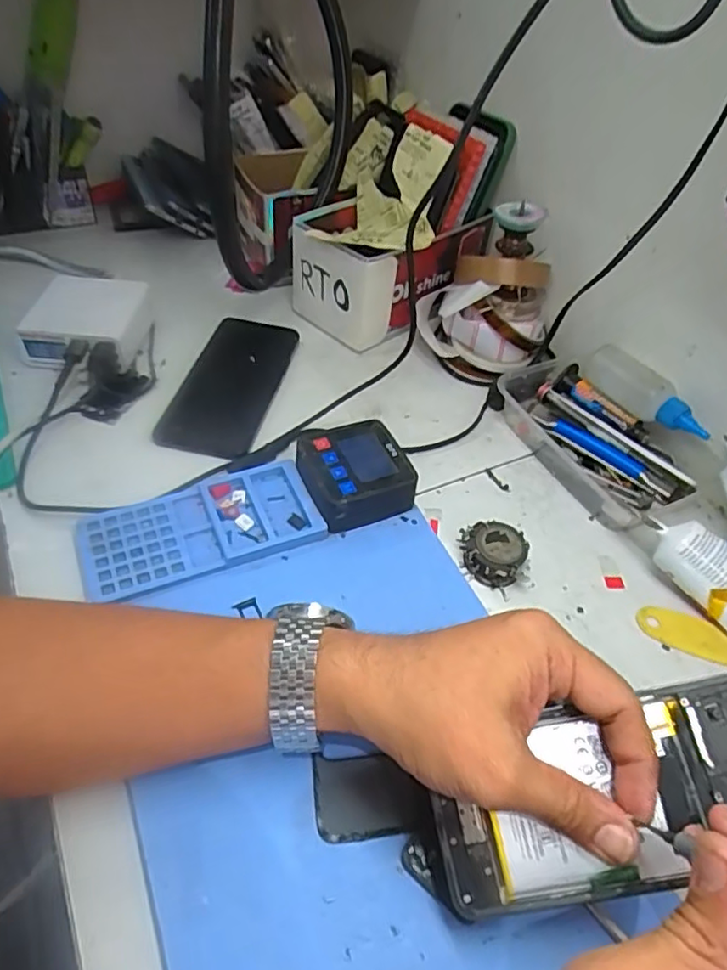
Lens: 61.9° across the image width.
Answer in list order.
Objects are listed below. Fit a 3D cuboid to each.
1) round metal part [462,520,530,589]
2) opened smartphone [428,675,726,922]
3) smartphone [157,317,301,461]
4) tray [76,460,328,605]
[{"bbox_3d":[0.088,0.050,0.406,0.041,0.023,0.046,4,48,-3],"label":"round metal part"},{"bbox_3d":[0.112,0.133,0.261,0.165,0.005,0.071,-16,66,6],"label":"opened smartphone"},{"bbox_3d":[-0.110,-0.090,0.504,0.079,0.009,0.166,10,48,2],"label":"smartphone"},{"bbox_3d":[-0.107,0.030,0.401,0.148,0.016,0.070,-16,52,-20],"label":"tray"}]

